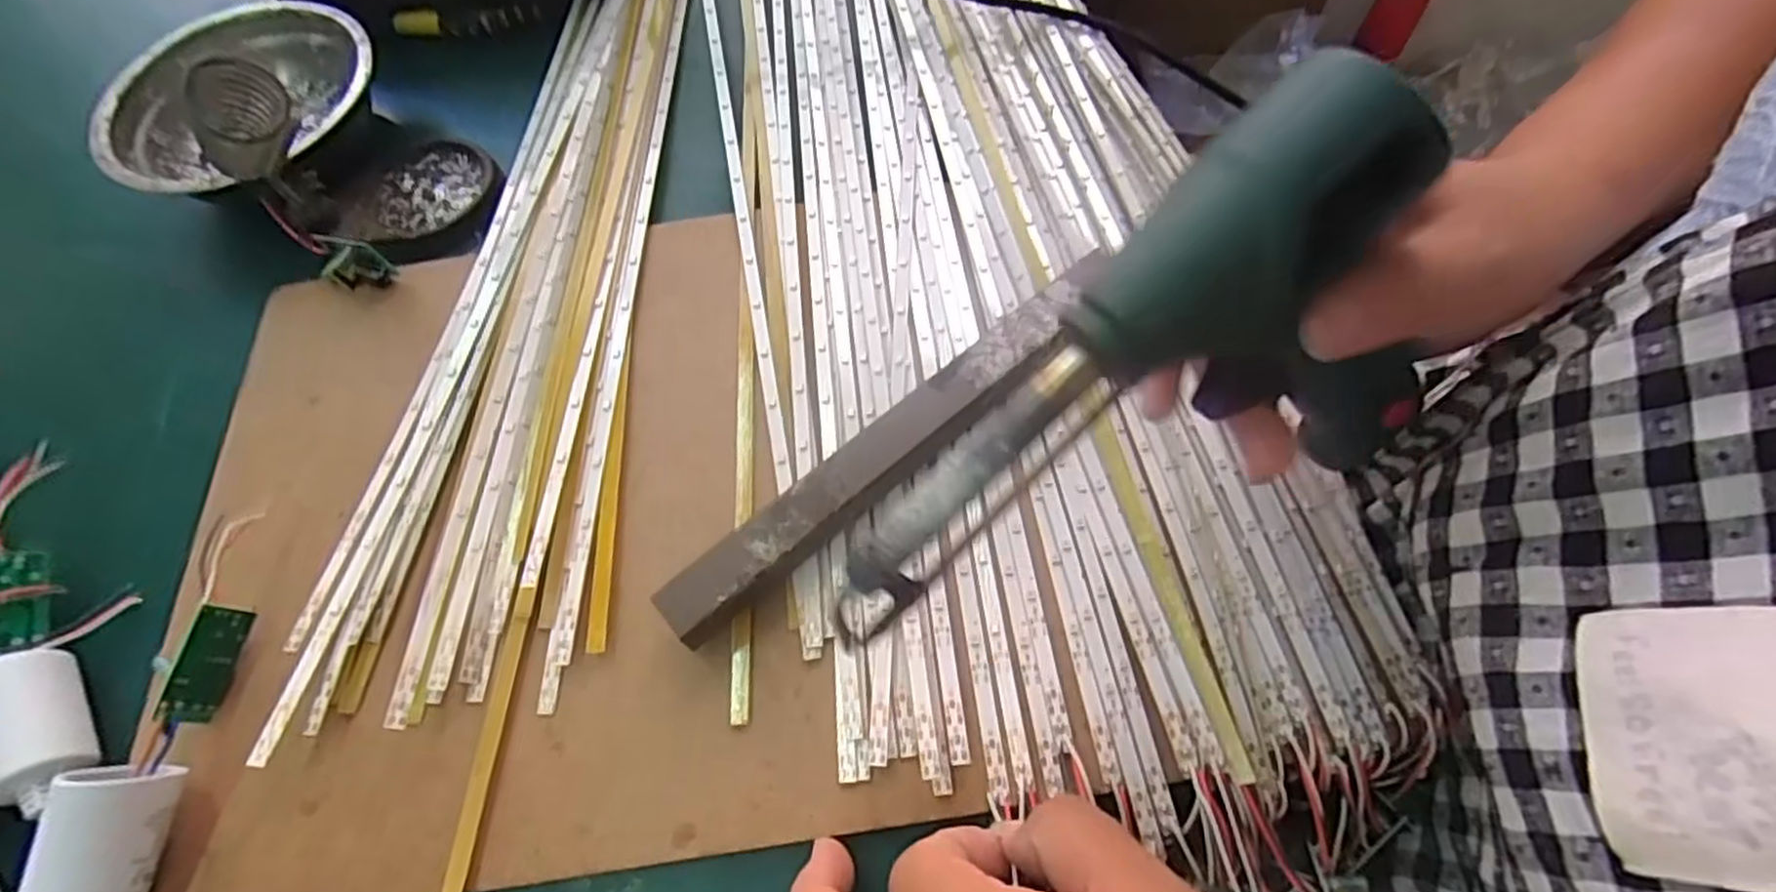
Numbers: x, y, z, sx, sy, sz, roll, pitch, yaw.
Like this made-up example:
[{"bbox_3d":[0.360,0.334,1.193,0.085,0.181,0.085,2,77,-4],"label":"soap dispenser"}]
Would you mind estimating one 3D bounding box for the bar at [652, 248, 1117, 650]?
[{"bbox_3d":[0.010,-0.004,0.287,0.213,0.021,0.022,-39,68,-15],"label":"bar"}]

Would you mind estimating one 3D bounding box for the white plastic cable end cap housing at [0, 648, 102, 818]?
[{"bbox_3d":[-0.285,0.093,0.253,0.022,0.022,0.050,-32,66,-12],"label":"white plastic cable end cap housing"}]

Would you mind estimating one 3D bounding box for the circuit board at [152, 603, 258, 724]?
[{"bbox_3d":[-0.233,0.074,0.264,0.006,0.019,0.038,-1,68,22],"label":"circuit board"}]

